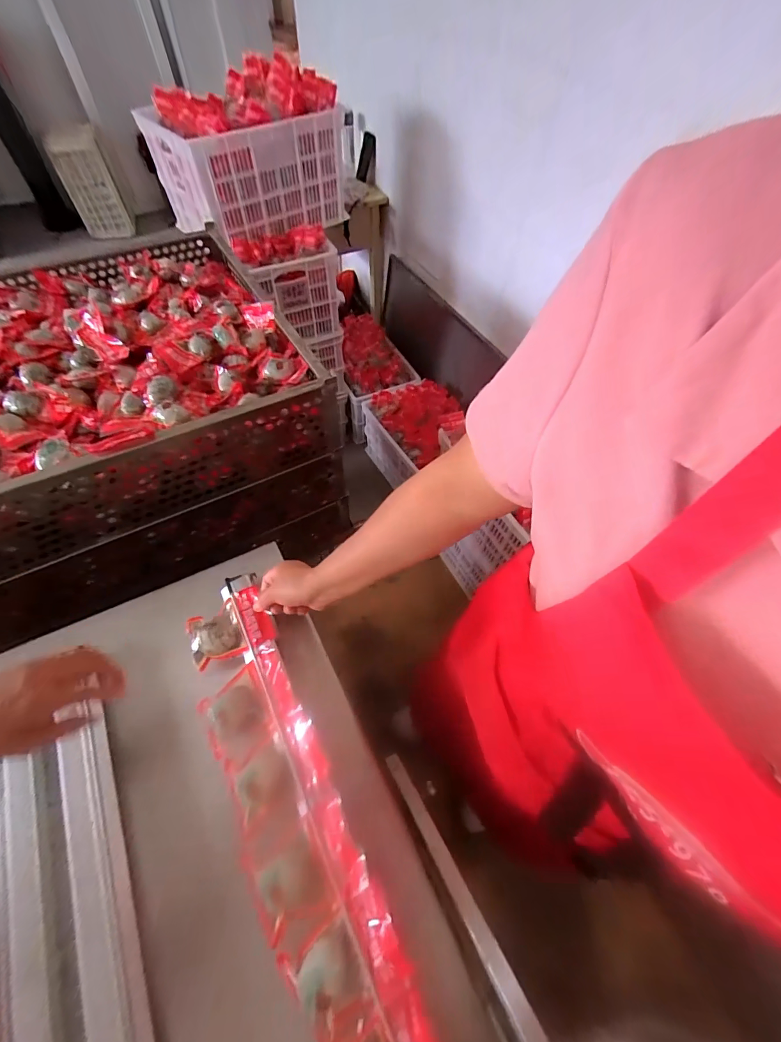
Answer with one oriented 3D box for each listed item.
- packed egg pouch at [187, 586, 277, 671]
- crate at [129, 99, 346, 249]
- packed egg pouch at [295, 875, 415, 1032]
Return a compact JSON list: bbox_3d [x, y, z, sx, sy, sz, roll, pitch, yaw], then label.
[{"bbox_3d":[-0.225,0.148,0.569,0.106,0.022,0.085,-23,61,-18],"label":"packed egg pouch"},{"bbox_3d":[-0.382,-1.033,1.190,0.531,0.242,0.307,-32,64,-22],"label":"crate"},{"bbox_3d":[-0.039,0.425,0.396,0.097,0.050,0.078,-25,61,-19],"label":"packed egg pouch"}]

